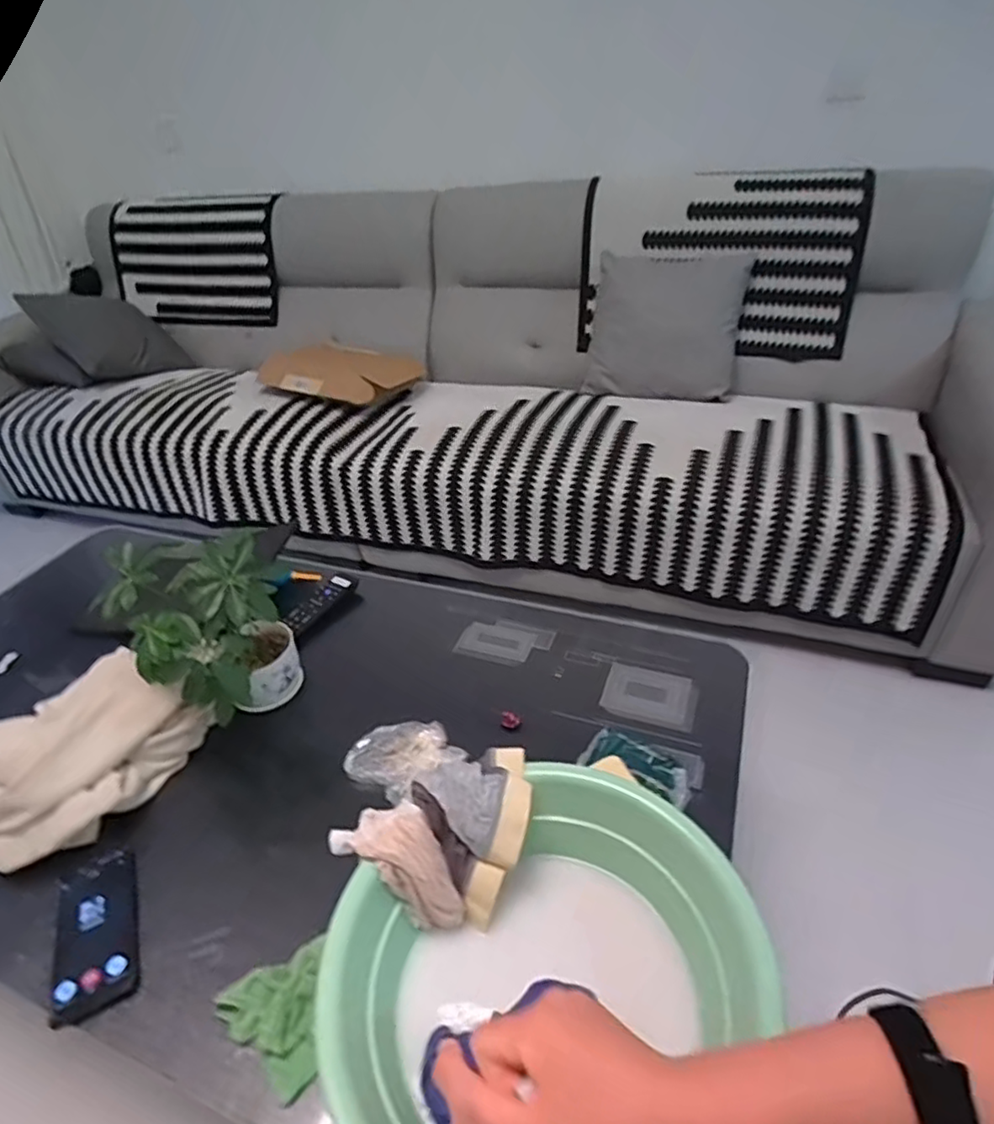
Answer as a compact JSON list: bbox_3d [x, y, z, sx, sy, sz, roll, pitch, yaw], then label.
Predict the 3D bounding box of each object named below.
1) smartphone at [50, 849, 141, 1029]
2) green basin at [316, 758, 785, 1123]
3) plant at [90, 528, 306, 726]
[{"bbox_3d":[-0.410,0.380,0.652,0.073,0.012,0.160,-11,38,-25],"label":"smartphone"},{"bbox_3d":[0.037,0.348,0.533,0.319,0.113,0.344,-4,37,3],"label":"green basin"},{"bbox_3d":[-0.345,0.099,0.787,0.172,0.241,0.189,-29,43,-27],"label":"plant"}]

